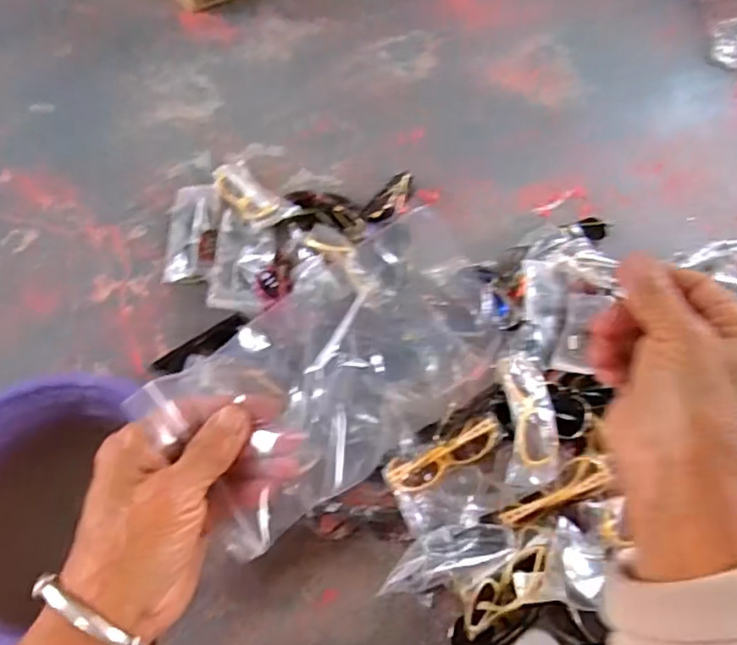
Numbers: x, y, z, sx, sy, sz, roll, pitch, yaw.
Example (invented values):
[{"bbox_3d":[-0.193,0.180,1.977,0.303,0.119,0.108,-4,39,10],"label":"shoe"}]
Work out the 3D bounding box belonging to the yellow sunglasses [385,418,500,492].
[{"bbox_3d":[0.091,0.165,0.739,0.147,0.047,0.045,-20,63,-18],"label":"yellow sunglasses"}]

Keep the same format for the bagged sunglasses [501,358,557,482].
[{"bbox_3d":[0.199,0.119,0.745,0.058,0.025,0.155,-2,75,-4],"label":"bagged sunglasses"}]

